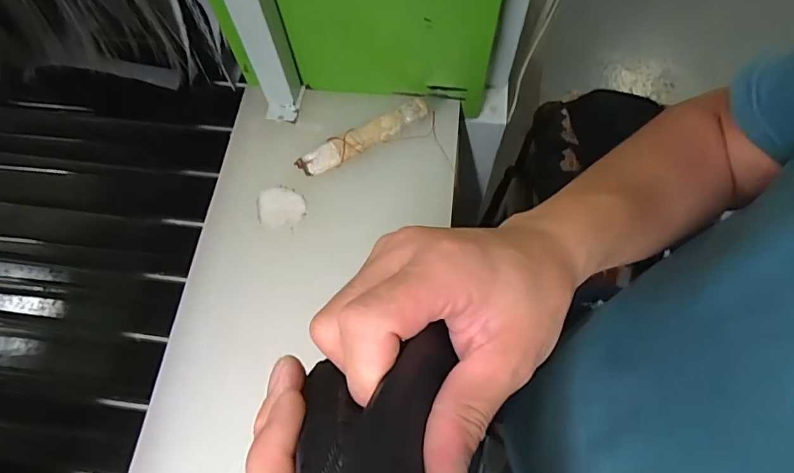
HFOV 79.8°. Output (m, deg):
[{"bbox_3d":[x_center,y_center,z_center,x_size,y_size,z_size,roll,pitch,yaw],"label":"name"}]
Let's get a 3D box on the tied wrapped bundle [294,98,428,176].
[{"bbox_3d":[-0.034,-0.101,0.484,0.141,0.012,0.025,-28,71,-10],"label":"tied wrapped bundle"}]

